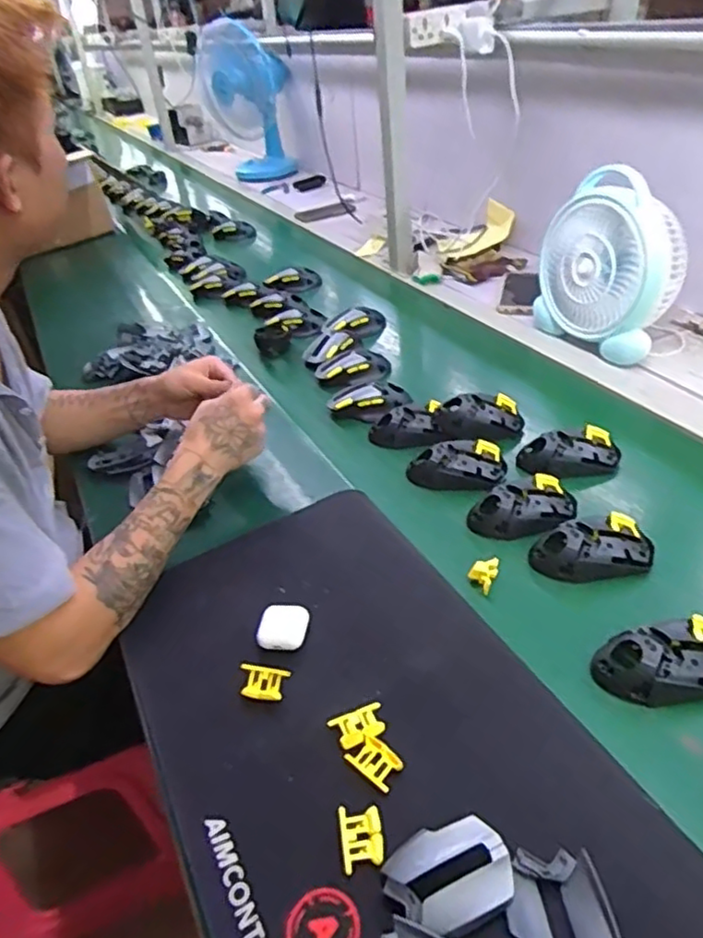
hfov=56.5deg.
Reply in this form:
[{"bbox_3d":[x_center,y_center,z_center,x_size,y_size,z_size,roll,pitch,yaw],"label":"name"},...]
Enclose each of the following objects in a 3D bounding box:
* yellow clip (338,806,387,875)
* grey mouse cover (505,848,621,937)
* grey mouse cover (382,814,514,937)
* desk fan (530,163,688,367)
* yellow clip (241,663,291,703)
[{"bbox_3d":[0.008,0.259,0.458,0.030,0.012,0.040,-9,34,-3],"label":"yellow clip"},{"bbox_3d":[0.128,0.276,0.397,0.058,0.016,0.078,-10,35,-4],"label":"grey mouse cover"},{"bbox_3d":[0.064,0.263,0.424,0.077,0.021,0.057,-17,36,-13],"label":"grey mouse cover"},{"bbox_3d":[0.378,-0.302,0.983,0.096,0.242,0.219,-25,41,-21],"label":"desk fan"},{"bbox_3d":[-0.077,0.185,0.570,0.040,0.012,0.027,0,35,11],"label":"yellow clip"}]

